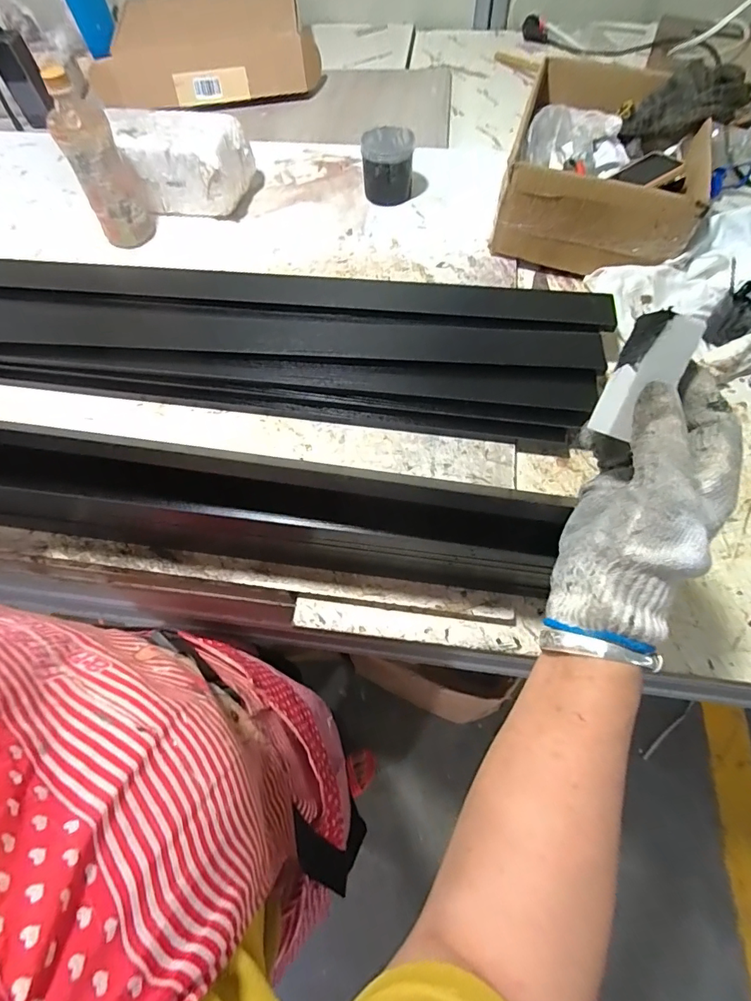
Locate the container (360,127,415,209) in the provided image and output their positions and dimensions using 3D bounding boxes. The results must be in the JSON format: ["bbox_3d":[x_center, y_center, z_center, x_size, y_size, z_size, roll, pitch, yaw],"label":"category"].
[{"bbox_3d":[0.019,-0.529,0.729,0.078,0.083,0.070,1,63,3],"label":"container"}]

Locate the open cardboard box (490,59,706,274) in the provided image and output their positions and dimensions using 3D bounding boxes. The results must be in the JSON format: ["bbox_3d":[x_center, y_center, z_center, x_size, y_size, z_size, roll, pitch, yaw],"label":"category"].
[{"bbox_3d":[0.328,-0.494,0.667,0.247,0.118,0.333,16,65,10],"label":"open cardboard box"}]

